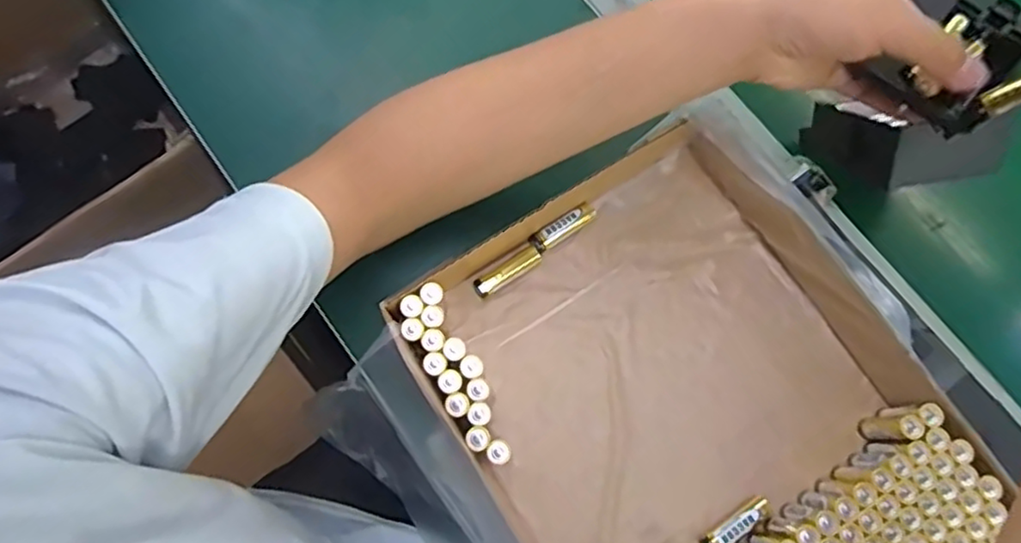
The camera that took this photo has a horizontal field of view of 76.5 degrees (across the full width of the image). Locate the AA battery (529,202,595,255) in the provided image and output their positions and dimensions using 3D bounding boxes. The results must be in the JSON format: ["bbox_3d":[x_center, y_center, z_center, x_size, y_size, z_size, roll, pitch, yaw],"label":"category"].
[{"bbox_3d":[0.037,-0.031,0.446,0.050,0.010,0.014,-33,80,-9],"label":"AA battery"}]

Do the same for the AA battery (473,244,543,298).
[{"bbox_3d":[-0.003,-0.001,0.438,0.049,0.013,0.016,-33,80,-9],"label":"AA battery"}]

